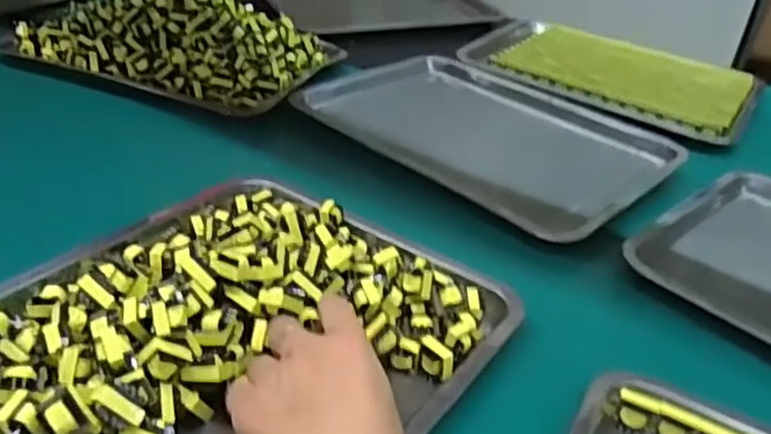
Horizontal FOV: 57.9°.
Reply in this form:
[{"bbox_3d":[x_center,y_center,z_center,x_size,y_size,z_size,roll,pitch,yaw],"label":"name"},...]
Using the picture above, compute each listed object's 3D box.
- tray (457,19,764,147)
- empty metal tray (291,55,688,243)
[{"bbox_3d":[0.322,-0.214,1.017,0.398,0.025,0.282,23,35,24],"label":"tray"},{"bbox_3d":[0.113,-0.112,0.817,0.410,0.023,0.314,29,38,31],"label":"empty metal tray"}]

